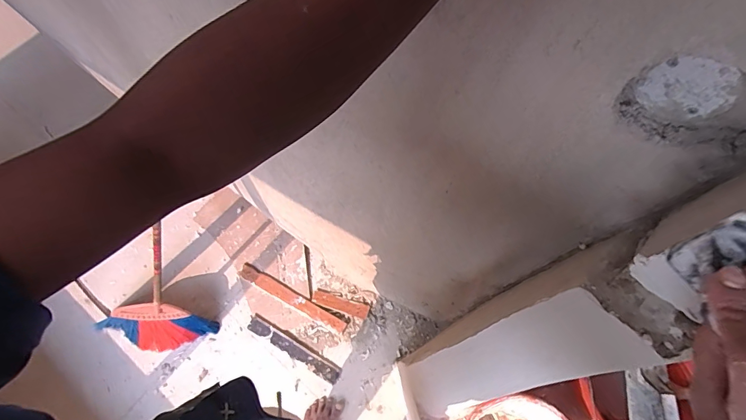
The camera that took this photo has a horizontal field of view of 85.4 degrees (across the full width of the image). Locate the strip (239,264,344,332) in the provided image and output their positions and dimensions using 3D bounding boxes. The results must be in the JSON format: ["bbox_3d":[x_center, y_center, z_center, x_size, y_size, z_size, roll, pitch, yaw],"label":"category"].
[{"bbox_3d":[-0.279,0.302,1.394,0.412,0.019,0.041,26,71,12],"label":"strip"}]

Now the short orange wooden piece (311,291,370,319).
[{"bbox_3d":[-0.111,0.321,1.388,0.194,0.017,0.043,16,69,8],"label":"short orange wooden piece"}]

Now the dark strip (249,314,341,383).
[{"bbox_3d":[-0.258,0.453,1.332,0.343,0.018,0.057,28,72,13],"label":"dark strip"}]

